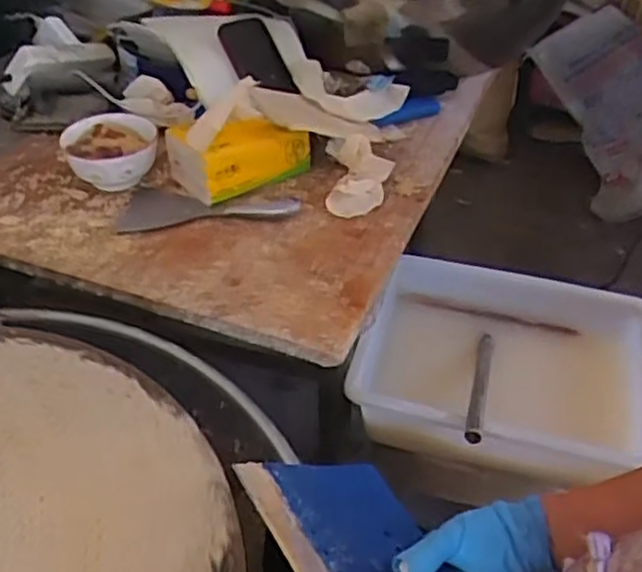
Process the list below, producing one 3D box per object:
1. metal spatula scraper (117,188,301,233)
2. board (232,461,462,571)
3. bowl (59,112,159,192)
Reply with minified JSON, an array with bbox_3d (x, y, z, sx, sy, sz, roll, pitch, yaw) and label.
[{"bbox_3d":[-0.140,-0.107,0.909,0.214,0.019,0.096,-4,41,-4],"label":"metal spatula scraper"},{"bbox_3d":[0.030,0.194,0.537,0.112,0.008,0.184,-8,45,-37],"label":"board"},{"bbox_3d":[-0.269,-0.169,0.944,0.119,0.065,0.130,-8,42,-10],"label":"bowl"}]

